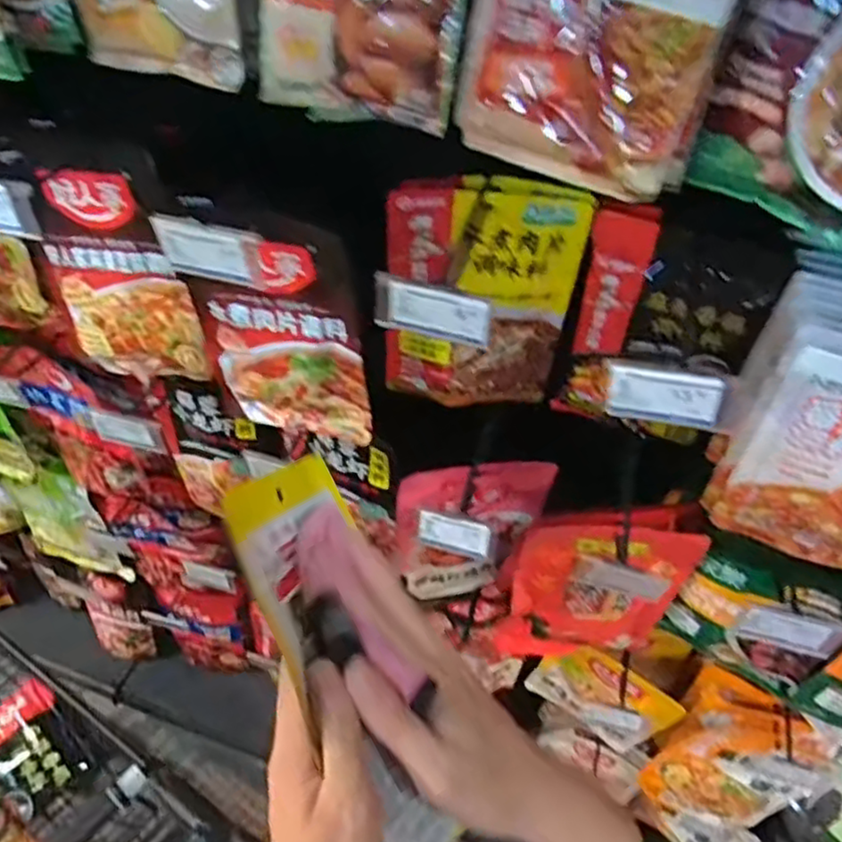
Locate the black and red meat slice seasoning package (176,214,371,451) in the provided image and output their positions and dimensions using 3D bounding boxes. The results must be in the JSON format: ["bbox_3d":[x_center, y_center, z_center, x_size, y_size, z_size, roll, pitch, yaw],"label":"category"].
[{"bbox_3d":[-0.126,-0.078,0.613,0.157,0.228,0.033,18,53,13],"label":"black and red meat slice seasoning package"}]

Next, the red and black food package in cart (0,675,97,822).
[{"bbox_3d":[-0.474,0.400,0.821,0.111,0.045,0.141,-31,76,-41],"label":"red and black food package in cart"}]

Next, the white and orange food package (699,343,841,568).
[{"bbox_3d":[0.328,0.040,0.529,0.156,0.192,0.037,26,55,19],"label":"white and orange food package"}]

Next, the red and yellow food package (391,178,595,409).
[{"bbox_3d":[0.054,-0.108,0.633,0.164,0.228,0.050,11,51,7],"label":"red and yellow food package"}]

